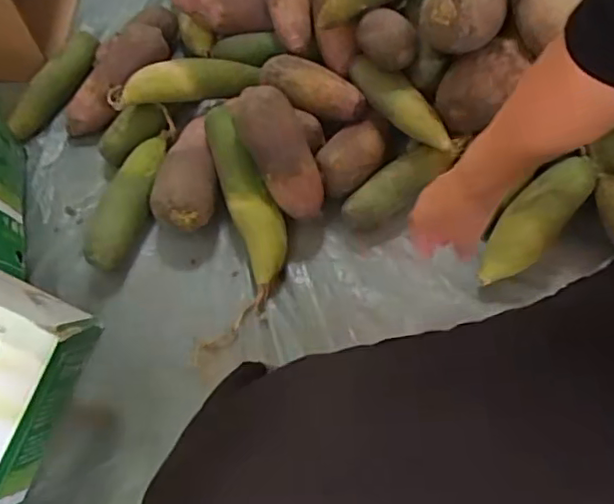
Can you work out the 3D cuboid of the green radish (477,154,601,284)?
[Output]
[{"bbox_3d":[0.259,-0.038,0.676,0.055,0.054,0.173,40,70,21],"label":"green radish"}]

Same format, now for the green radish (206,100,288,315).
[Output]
[{"bbox_3d":[-0.067,-0.062,0.702,0.059,0.047,0.243,-19,87,-7],"label":"green radish"}]

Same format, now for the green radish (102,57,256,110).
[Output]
[{"bbox_3d":[-0.163,-0.225,0.793,0.191,0.053,0.050,-14,61,-19],"label":"green radish"}]

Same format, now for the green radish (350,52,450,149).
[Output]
[{"bbox_3d":[0.109,-0.186,0.734,0.039,0.047,0.178,-34,65,-14],"label":"green radish"}]

